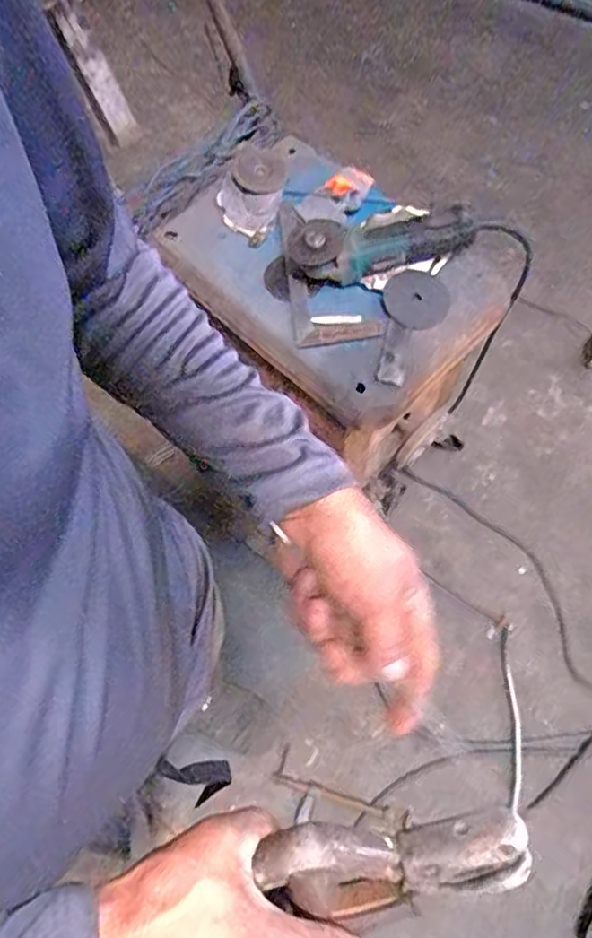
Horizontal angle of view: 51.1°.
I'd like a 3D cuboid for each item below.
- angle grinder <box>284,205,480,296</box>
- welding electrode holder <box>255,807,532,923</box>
[{"bbox_3d":[0.134,-0.355,0.974,0.283,0.082,0.106,-3,66,0],"label":"angle grinder"},{"bbox_3d":[0.060,0.238,0.372,0.156,0.031,0.050,-6,67,1],"label":"welding electrode holder"}]

